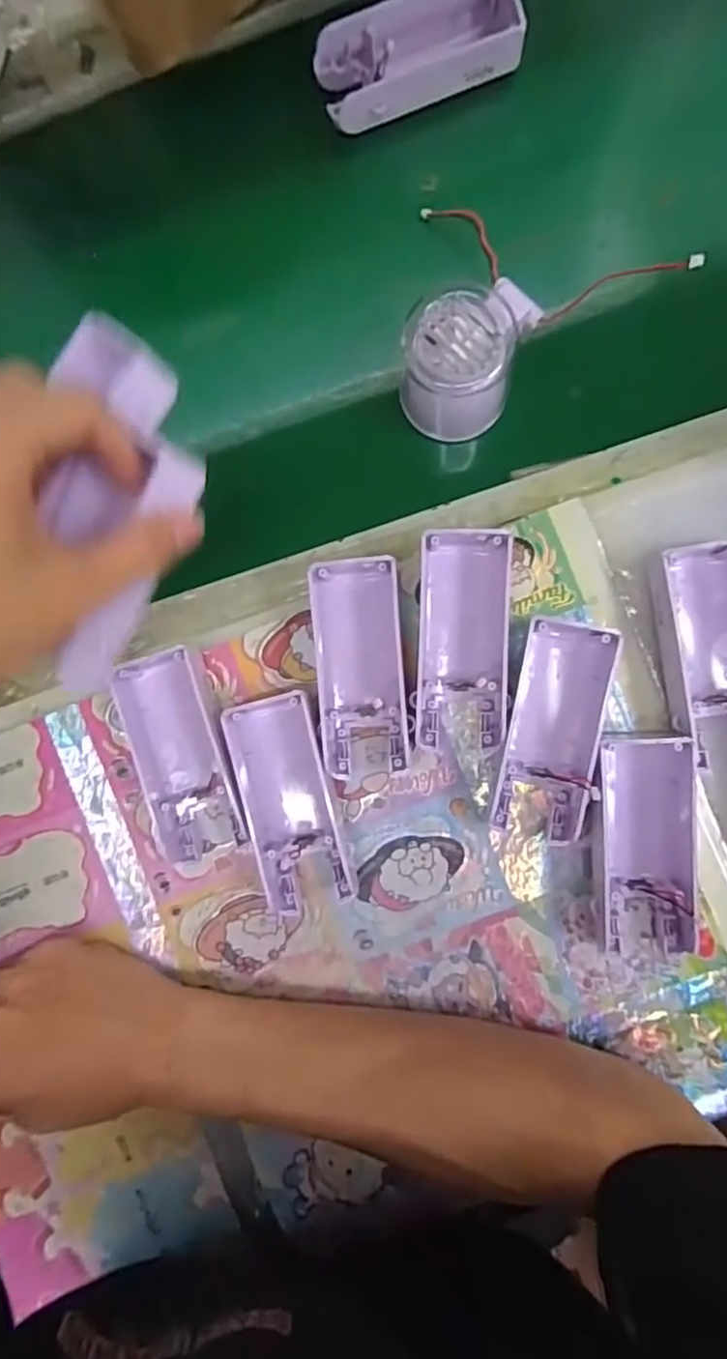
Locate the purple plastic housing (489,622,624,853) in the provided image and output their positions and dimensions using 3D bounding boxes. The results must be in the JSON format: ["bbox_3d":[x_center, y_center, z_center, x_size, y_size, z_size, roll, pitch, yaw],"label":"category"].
[{"bbox_3d":[0.096,0.026,0.318,0.044,0.029,0.105,10,88,5],"label":"purple plastic housing"}]

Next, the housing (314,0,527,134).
[{"bbox_3d":[0.031,-0.345,0.350,0.109,0.022,0.050,-19,86,3],"label":"housing"}]

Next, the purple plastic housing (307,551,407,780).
[{"bbox_3d":[-0.001,-0.006,0.330,0.044,0.026,0.112,-4,87,4],"label":"purple plastic housing"}]

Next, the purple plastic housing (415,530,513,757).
[{"bbox_3d":[0.050,-0.018,0.324,0.043,0.032,0.107,2,87,5],"label":"purple plastic housing"}]

